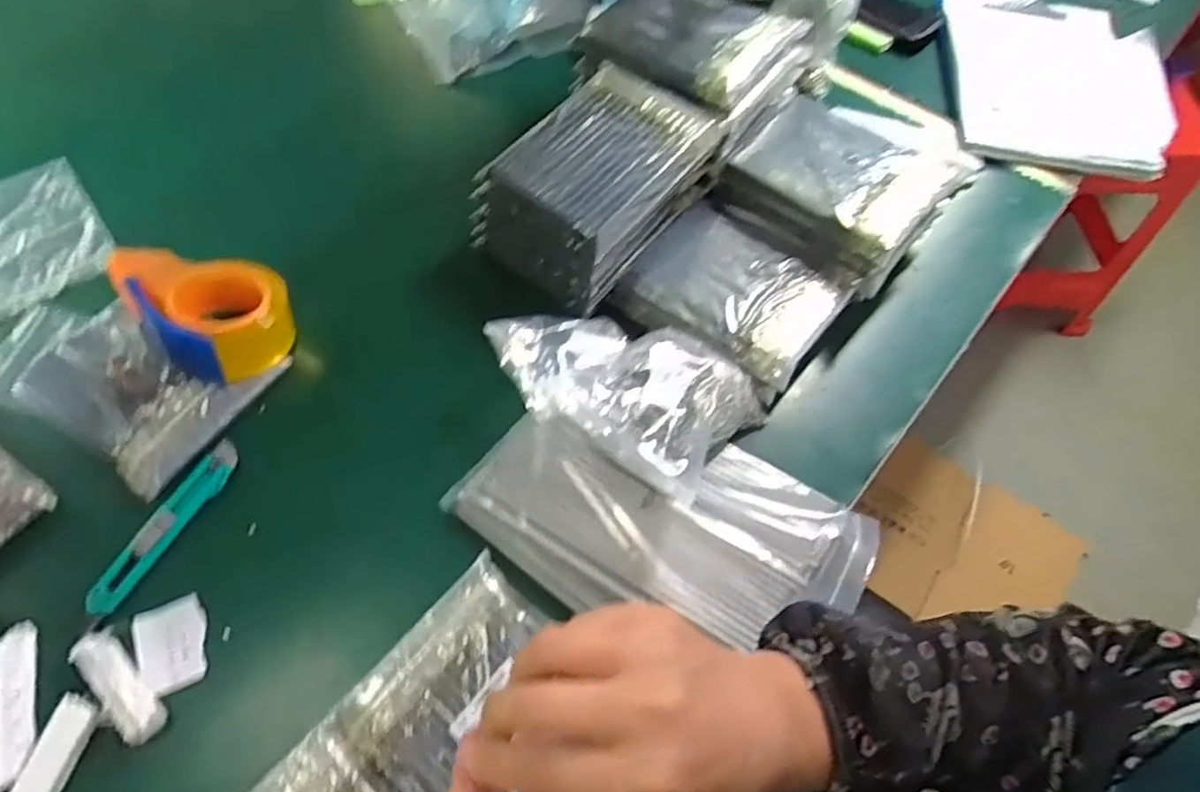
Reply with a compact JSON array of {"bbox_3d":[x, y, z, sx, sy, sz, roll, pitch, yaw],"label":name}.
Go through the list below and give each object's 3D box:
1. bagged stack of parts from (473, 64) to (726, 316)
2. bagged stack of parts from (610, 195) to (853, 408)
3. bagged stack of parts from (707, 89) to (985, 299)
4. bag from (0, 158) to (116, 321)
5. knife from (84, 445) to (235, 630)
[{"bbox_3d":[-0.002,-0.202,0.638,0.155,0.103,0.194,38,65,19],"label":"bagged stack of parts"},{"bbox_3d":[0.123,-0.094,0.621,0.179,0.045,0.136,35,64,17],"label":"bagged stack of parts"},{"bbox_3d":[0.224,-0.212,0.645,0.203,0.091,0.167,41,66,20],"label":"bagged stack of parts"},{"bbox_3d":[-0.566,-0.163,0.661,0.121,0.014,0.173,-35,66,-20],"label":"bag"},{"bbox_3d":[-0.342,0.104,0.524,0.029,0.008,0.155,24,61,12],"label":"knife"}]

